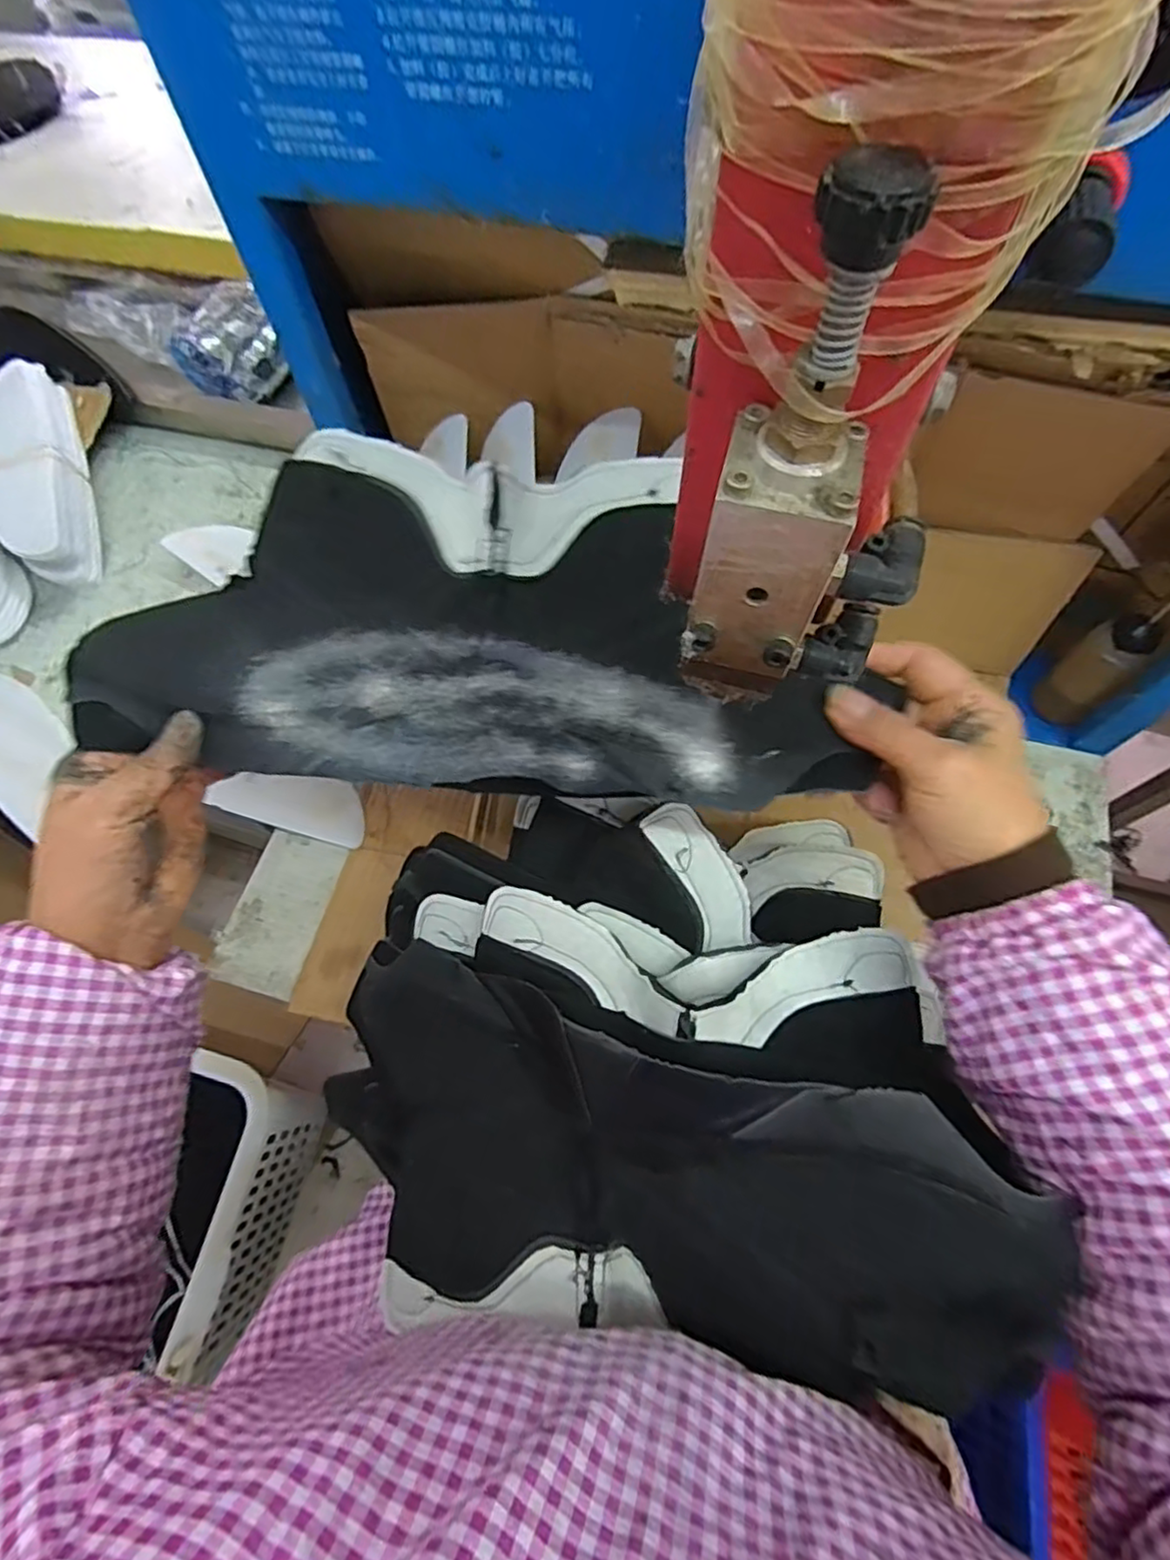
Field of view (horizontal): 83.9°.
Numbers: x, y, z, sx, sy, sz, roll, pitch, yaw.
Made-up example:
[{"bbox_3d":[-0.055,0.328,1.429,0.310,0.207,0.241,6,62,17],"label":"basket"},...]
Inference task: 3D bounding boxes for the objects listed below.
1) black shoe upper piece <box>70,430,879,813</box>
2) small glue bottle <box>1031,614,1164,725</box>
[{"bbox_3d":[-0.053,-0.088,0.340,0.376,0.044,0.188,4,66,4],"label":"black shoe upper piece"},{"bbox_3d":[0.401,-0.085,0.516,0.033,0.100,0.044,29,70,14],"label":"small glue bottle"}]

